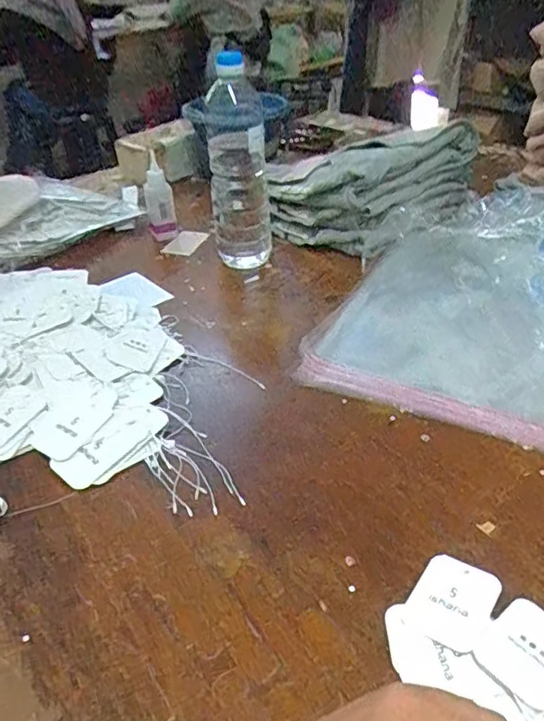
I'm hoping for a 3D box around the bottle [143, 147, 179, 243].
[{"bbox_3d":[-0.178,-0.252,0.891,0.045,0.128,0.048,-10,37,-8],"label":"bottle"}]

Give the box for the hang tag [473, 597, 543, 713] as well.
[{"bbox_3d":[0.164,0.184,0.360,0.064,0.004,0.051,-25,43,-33],"label":"hang tag"}]

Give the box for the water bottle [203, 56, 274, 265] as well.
[{"bbox_3d":[-0.045,-0.252,0.765,0.073,0.269,0.077,-6,36,-3],"label":"water bottle"}]

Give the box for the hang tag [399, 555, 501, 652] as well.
[{"bbox_3d":[0.125,0.165,0.392,0.051,0.004,0.070,18,36,34],"label":"hang tag"}]

